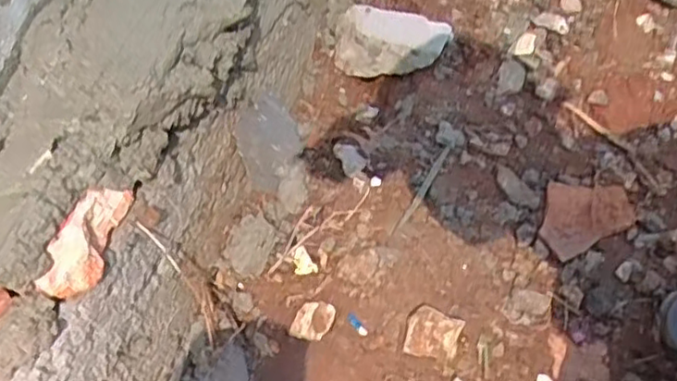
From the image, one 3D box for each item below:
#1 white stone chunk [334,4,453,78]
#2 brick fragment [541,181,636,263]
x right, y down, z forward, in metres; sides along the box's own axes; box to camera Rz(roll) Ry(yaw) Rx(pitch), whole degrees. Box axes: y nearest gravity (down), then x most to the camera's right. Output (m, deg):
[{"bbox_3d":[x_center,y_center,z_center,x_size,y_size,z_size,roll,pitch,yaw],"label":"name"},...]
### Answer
[{"bbox_3d":[0.059,-0.176,0.780,0.136,0.051,0.078,18,54,13],"label":"white stone chunk"},{"bbox_3d":[0.241,0.022,0.662,0.105,0.022,0.072,-25,56,-18],"label":"brick fragment"}]

